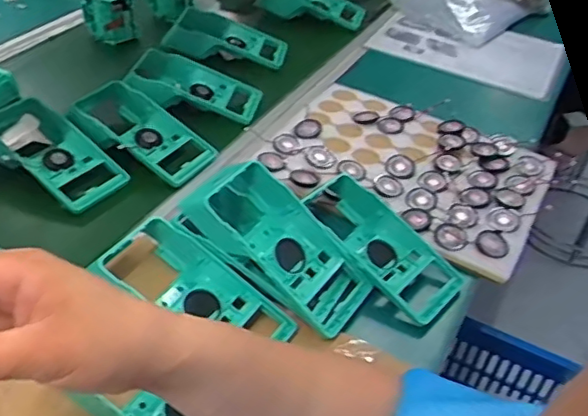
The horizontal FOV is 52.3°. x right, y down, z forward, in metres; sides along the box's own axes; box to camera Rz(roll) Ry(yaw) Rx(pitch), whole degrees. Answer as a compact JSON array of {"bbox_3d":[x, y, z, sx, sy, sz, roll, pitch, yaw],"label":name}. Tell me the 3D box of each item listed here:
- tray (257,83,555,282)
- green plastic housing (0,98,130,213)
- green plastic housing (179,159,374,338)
[{"bbox_3d":[0.140,-0.058,0.729,0.315,0.021,0.242,23,43,22],"label":"tray"},{"bbox_3d":[-0.288,-0.069,0.698,0.194,0.044,0.096,29,45,27],"label":"green plastic housing"},{"bbox_3d":[-0.015,0.039,0.574,0.184,0.075,0.090,37,45,12],"label":"green plastic housing"}]

